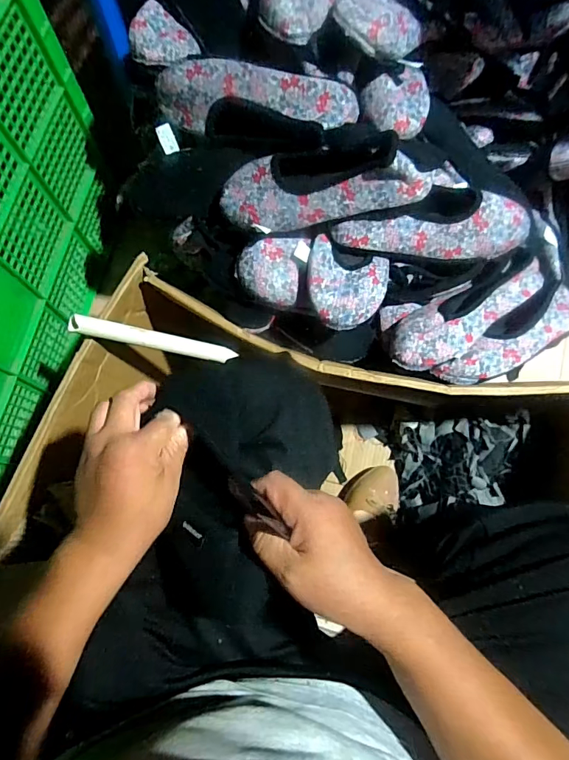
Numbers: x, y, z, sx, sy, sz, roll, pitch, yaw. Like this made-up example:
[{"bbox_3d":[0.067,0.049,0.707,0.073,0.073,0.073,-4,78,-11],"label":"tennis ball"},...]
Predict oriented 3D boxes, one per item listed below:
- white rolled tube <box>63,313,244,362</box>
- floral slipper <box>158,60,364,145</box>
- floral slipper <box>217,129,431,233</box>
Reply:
[{"bbox_3d":[-0.175,-0.055,0.601,0.212,0.023,0.029,12,74,-9],"label":"white rolled tube"},{"bbox_3d":[-0.039,-0.343,0.557,0.255,0.072,0.060,15,75,4],"label":"floral slipper"},{"bbox_3d":[0.041,-0.238,0.542,0.252,0.059,0.096,-1,73,18],"label":"floral slipper"}]

